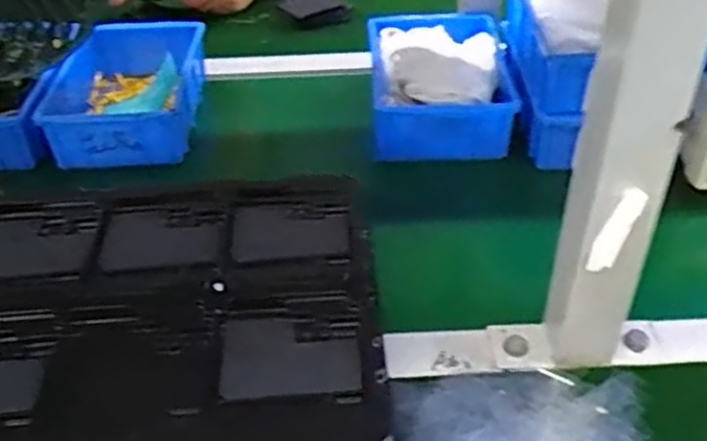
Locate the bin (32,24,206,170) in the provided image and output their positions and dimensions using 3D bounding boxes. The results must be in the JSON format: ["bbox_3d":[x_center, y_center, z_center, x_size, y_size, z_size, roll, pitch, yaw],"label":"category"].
[{"bbox_3d":[-0.230,-0.130,0.767,0.138,0.080,0.172,-4,40,-3],"label":"bin"}]

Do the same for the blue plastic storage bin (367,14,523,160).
[{"bbox_3d":[0.087,-0.150,0.773,0.140,0.059,0.205,-1,40,0],"label":"blue plastic storage bin"}]

